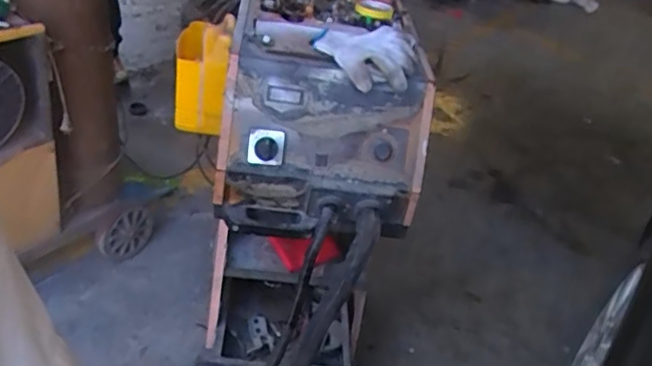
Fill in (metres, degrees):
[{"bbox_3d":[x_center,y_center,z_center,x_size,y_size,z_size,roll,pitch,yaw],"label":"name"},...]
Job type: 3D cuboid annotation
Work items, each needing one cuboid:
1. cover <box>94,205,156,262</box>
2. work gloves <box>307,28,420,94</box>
[{"bbox_3d":[-0.575,0.142,1.728,0.038,0.184,0.192,28,40,20],"label":"cover"},{"bbox_3d":[0.070,-0.235,1.081,0.182,0.073,0.114,14,38,2],"label":"work gloves"}]

